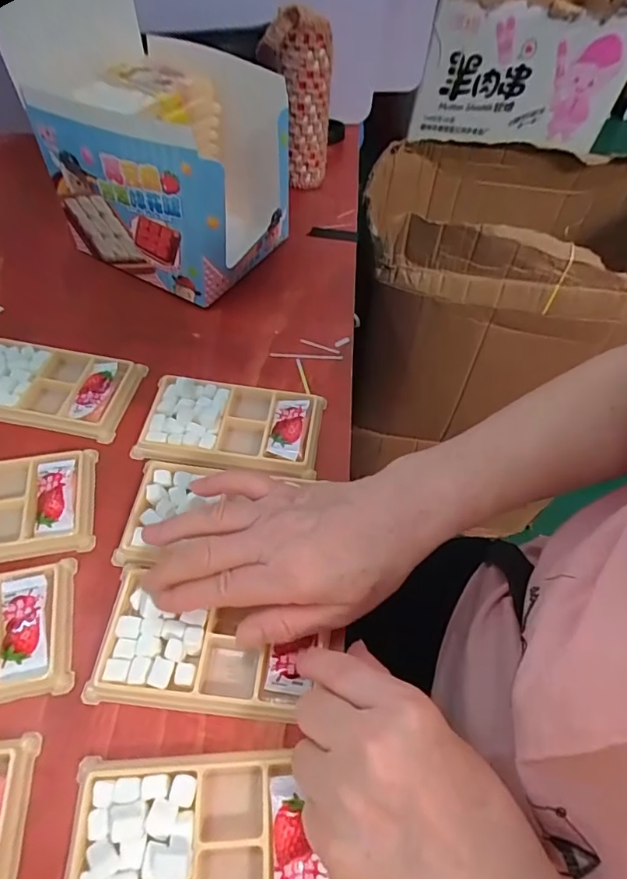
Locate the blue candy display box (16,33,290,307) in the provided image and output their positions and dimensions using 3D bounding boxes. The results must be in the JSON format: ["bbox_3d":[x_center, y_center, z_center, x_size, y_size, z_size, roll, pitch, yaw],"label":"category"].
[{"bbox_3d":[-0.126,-0.247,0.475,0.171,0.149,0.150,28,58,15],"label":"blue candy display box"}]

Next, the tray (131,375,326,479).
[{"bbox_3d":[-0.063,-0.012,0.399,0.135,0.015,0.075,7,55,2],"label":"tray"}]

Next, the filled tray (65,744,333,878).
[{"bbox_3d":[-0.052,0.199,0.250,0.130,0.018,0.078,-1,55,-4],"label":"filled tray"}]

